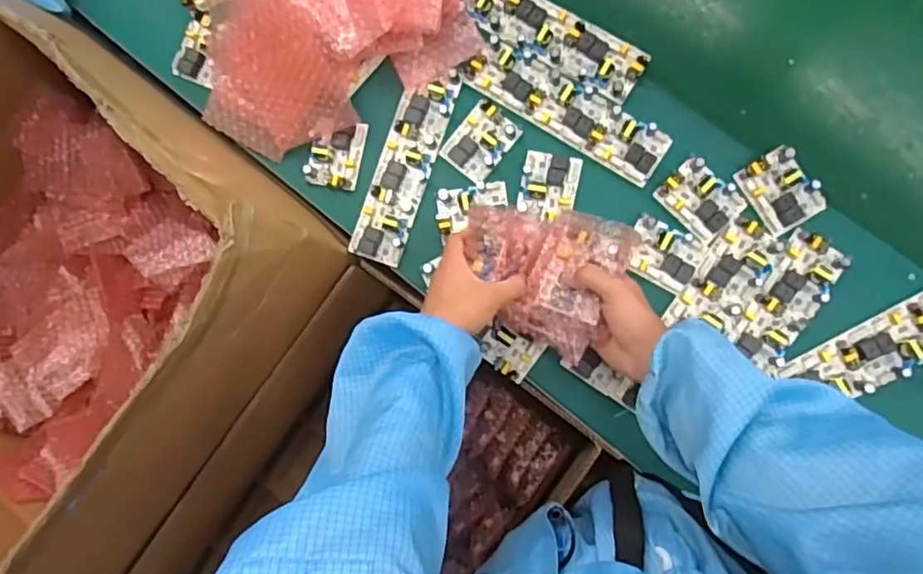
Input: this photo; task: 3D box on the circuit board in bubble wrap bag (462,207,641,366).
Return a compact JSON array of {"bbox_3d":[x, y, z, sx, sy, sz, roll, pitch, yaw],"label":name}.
[{"bbox_3d":[0.071,-0.014,0.600,0.154,0.049,0.130,21,90,9],"label":"circuit board in bubble wrap bag"}]

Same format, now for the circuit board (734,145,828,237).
[{"bbox_3d":[0.340,-0.103,0.658,0.063,0.017,0.080,-30,83,6],"label":"circuit board"}]

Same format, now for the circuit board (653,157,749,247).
[{"bbox_3d":[0.261,-0.096,0.672,0.064,0.016,0.082,-43,82,4],"label":"circuit board"}]

